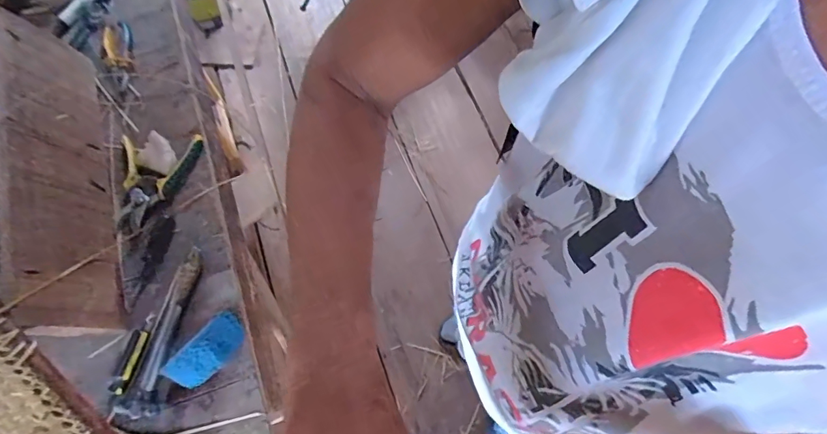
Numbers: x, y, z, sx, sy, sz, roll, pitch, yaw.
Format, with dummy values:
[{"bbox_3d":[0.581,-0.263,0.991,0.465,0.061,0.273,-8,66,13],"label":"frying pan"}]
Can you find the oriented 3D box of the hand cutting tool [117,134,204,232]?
[{"bbox_3d":[-0.410,-0.071,0.713,0.135,0.016,0.168,-10,68,-1],"label":"hand cutting tool"}]

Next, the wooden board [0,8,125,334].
[{"bbox_3d":[-0.522,-0.077,0.648,0.027,0.160,0.506,-25,70,12],"label":"wooden board"}]

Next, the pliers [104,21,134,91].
[{"bbox_3d":[-0.543,-0.305,0.817,0.056,0.018,0.161,-20,69,-5],"label":"pliers"}]

